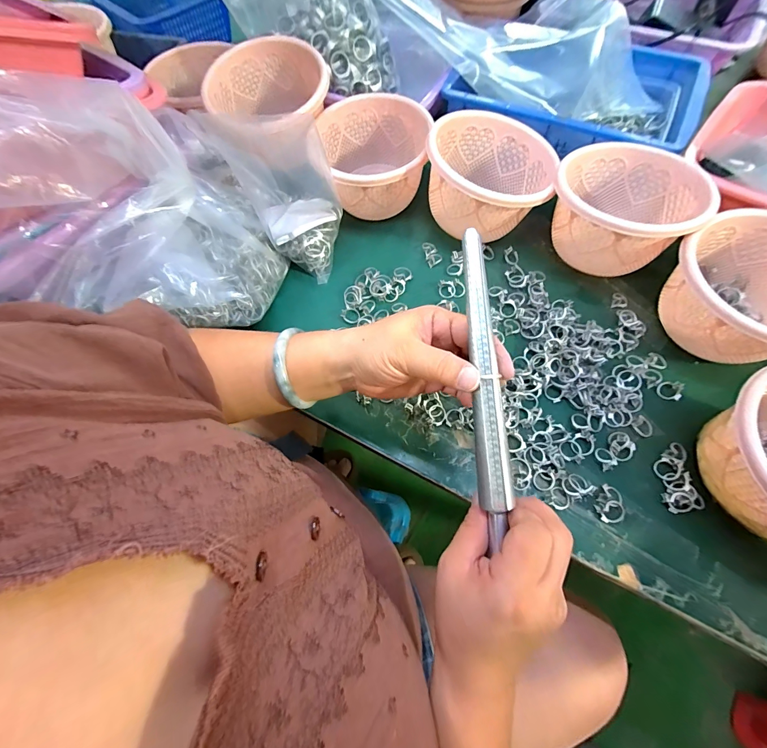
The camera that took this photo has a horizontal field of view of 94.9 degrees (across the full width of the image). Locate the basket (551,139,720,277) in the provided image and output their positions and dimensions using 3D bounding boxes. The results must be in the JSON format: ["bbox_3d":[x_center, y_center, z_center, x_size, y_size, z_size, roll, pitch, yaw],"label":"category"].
[{"bbox_3d":[0.260,-0.181,0.389,0.137,0.080,0.140,-1,66,2],"label":"basket"}]

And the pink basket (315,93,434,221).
[{"bbox_3d":[-0.003,-0.266,0.446,0.129,0.078,0.143,-15,66,-5],"label":"pink basket"}]

